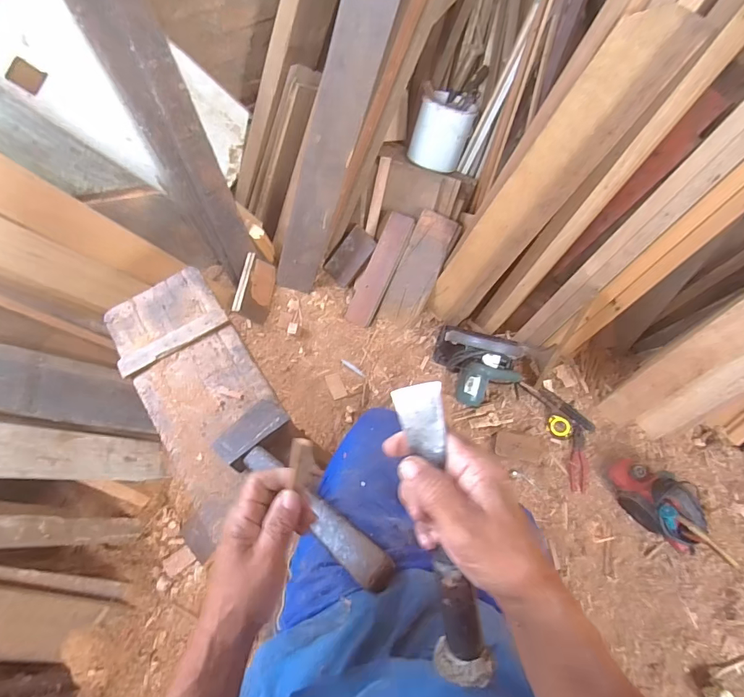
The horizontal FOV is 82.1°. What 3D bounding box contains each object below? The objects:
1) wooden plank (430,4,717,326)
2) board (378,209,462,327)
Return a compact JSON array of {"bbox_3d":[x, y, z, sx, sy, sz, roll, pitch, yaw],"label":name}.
[{"bbox_3d":[0.369,-0.348,1.051,0.154,0.849,0.031,46,54,11],"label":"wooden plank"},{"bbox_3d":[0.149,-0.240,1.335,0.127,0.017,0.354,21,106,-7],"label":"board"}]

